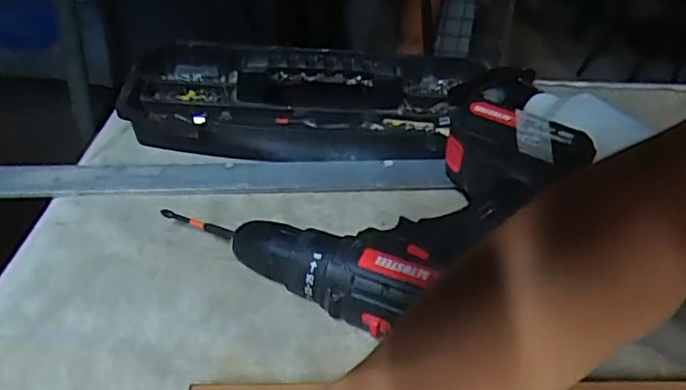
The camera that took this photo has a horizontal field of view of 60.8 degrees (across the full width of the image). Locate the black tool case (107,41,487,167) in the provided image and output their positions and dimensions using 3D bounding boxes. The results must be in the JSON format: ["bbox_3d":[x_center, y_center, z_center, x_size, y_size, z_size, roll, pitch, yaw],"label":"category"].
[{"bbox_3d":[-0.040,-0.101,0.578,0.317,0.066,0.184,4,34,4],"label":"black tool case"}]

